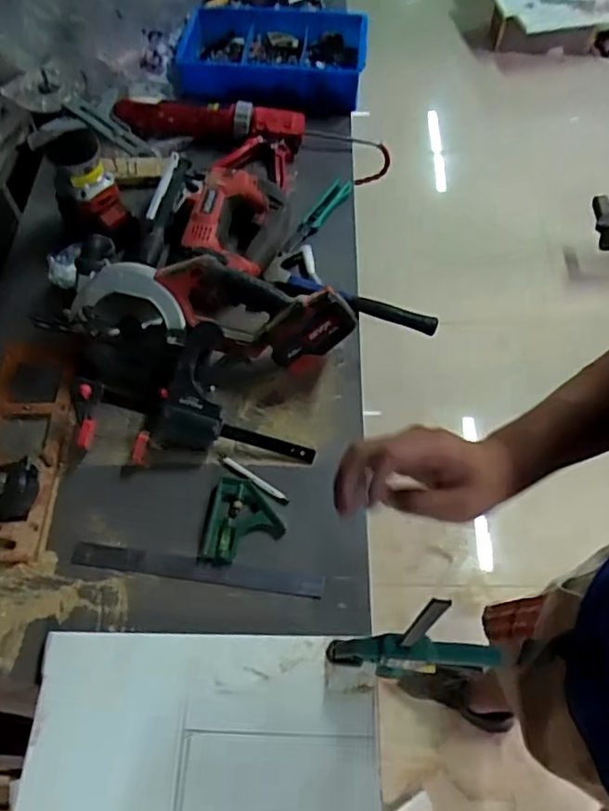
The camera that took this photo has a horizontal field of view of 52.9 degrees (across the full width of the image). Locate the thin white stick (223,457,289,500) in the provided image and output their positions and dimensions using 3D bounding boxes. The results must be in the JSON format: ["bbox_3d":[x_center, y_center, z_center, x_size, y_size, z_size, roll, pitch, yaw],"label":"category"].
[{"bbox_3d":[-0.065,0.096,0.802,0.101,0.007,0.010,31,65,18],"label":"thin white stick"}]

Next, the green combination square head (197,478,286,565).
[{"bbox_3d":[-0.074,0.145,0.756,0.093,0.012,0.107,5,60,4],"label":"green combination square head"}]

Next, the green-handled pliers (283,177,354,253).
[{"bbox_3d":[0.023,-0.338,1.074,0.025,0.031,0.206,30,65,17],"label":"green-handled pliers"}]

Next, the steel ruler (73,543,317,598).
[{"bbox_3d":[-0.130,0.198,0.743,0.304,0.006,0.029,6,67,5],"label":"steel ruler"}]

